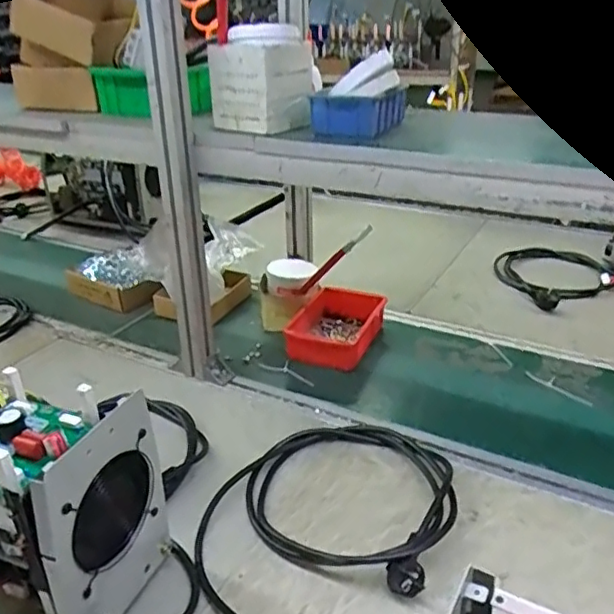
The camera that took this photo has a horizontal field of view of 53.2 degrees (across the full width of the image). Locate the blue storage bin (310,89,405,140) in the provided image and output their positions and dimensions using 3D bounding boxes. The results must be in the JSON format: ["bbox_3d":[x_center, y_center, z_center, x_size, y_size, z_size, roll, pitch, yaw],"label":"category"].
[{"bbox_3d":[0.073,-0.263,0.818,0.089,0.051,0.134,13,31,25],"label":"blue storage bin"}]

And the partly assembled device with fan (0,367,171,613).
[{"bbox_3d":[-0.318,0.189,0.635,0.306,0.237,0.160,10,30,21],"label":"partly assembled device with fan"}]

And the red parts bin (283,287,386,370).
[{"bbox_3d":[0.054,0.035,1.107,0.140,0.062,0.194,11,30,22],"label":"red parts bin"}]

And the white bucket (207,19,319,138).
[{"bbox_3d":[-0.059,-0.313,0.835,0.112,0.126,0.112,19,34,34],"label":"white bucket"}]

